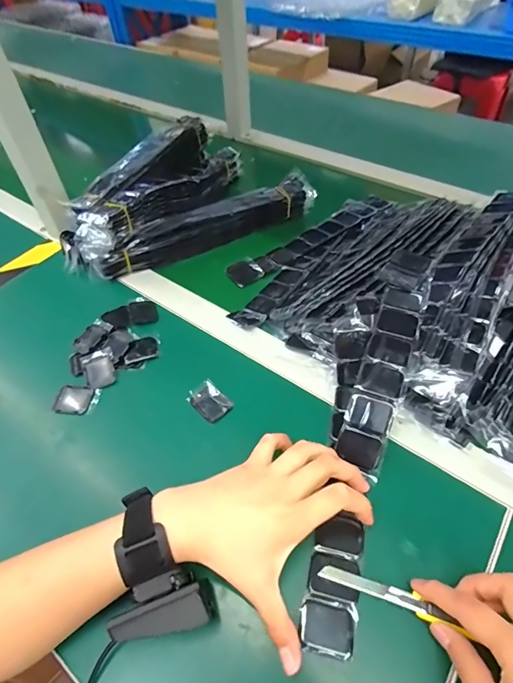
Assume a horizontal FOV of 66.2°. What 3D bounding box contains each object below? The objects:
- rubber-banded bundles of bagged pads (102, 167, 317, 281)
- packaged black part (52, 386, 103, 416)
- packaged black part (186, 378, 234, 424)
[{"bbox_3d":[-0.063,-0.174,0.589,0.335,0.061,0.032,-26,54,-17],"label":"rubber-banded bundles of bagged pads"},{"bbox_3d":[-0.194,0.064,0.427,0.044,0.009,0.033,2,51,5],"label":"packaged black part"},{"bbox_3d":[-0.049,0.064,0.420,0.045,0.008,0.034,35,60,27],"label":"packaged black part"}]

